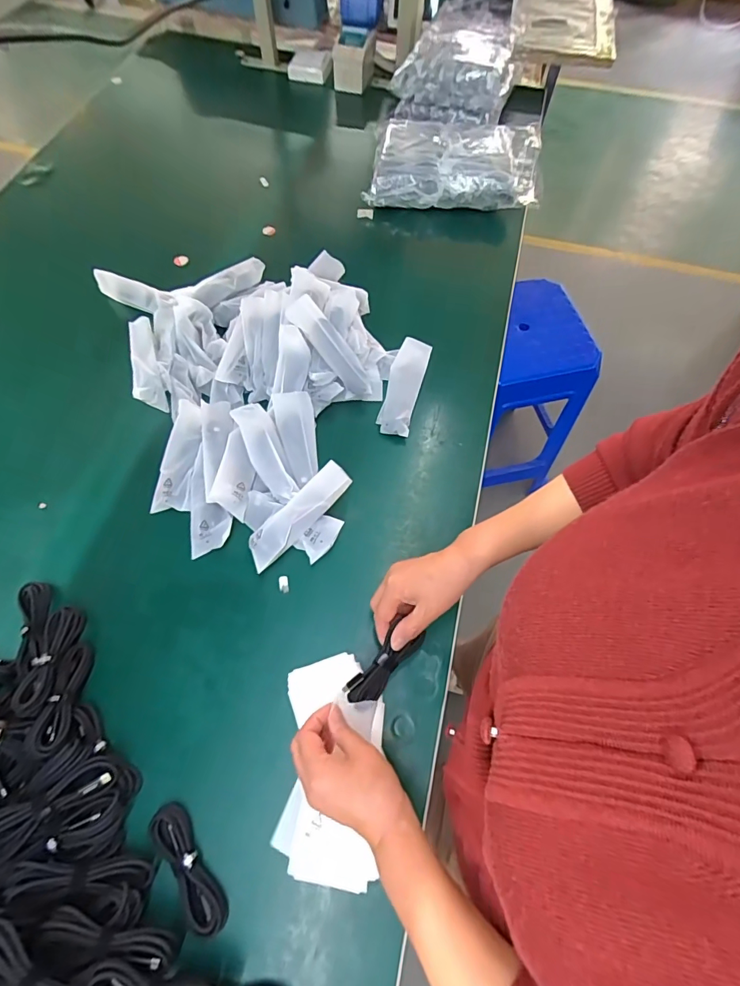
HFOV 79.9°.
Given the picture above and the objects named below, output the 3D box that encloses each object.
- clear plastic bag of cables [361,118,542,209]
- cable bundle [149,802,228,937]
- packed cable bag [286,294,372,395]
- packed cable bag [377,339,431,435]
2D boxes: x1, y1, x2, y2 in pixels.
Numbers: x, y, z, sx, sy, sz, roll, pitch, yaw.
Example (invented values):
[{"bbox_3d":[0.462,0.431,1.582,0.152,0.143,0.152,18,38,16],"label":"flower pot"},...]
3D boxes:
[{"bbox_3d":[0.164,-0.632,0.849,0.328,0.081,0.205,3,65,0],"label":"clear plastic bag of cables"},{"bbox_3d":[-0.173,0.353,0.416,0.033,0.018,0.111,-34,70,-16],"label":"cable bundle"},{"bbox_3d":[-0.052,-0.202,0.613,0.036,0.022,0.152,-45,105,-20],"label":"packed cable bag"},{"bbox_3d":[0.050,-0.156,0.648,0.048,0.019,0.153,16,73,2],"label":"packed cable bag"}]

